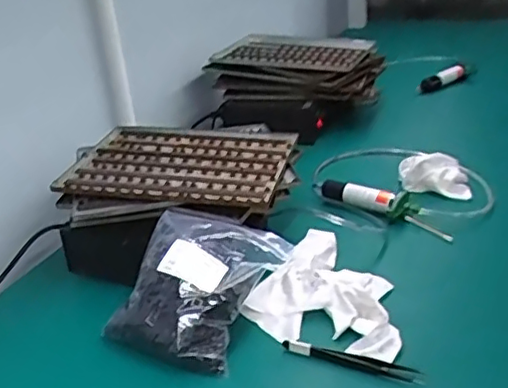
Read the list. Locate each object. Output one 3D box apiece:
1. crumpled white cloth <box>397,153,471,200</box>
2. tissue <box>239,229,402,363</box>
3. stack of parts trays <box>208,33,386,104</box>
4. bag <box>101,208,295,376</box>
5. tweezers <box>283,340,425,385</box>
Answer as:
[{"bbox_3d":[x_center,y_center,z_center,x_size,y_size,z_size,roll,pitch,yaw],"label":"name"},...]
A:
[{"bbox_3d":[0.238,-0.028,0.805,0.087,0.042,0.050,2,28,15],"label":"crumpled white cloth"},{"bbox_3d":[0.089,0.089,0.616,0.157,0.032,0.164,11,32,30],"label":"tissue"},{"bbox_3d":[0.076,-0.223,1.091,0.292,0.065,0.238,2,29,15],"label":"stack of parts trays"},{"bbox_3d":[-0.056,0.085,0.593,0.127,0.073,0.153,10,31,28],"label":"bag"},{"bbox_3d":[0.084,0.145,0.530,0.123,0.013,0.010,7,30,23],"label":"tweezers"}]

